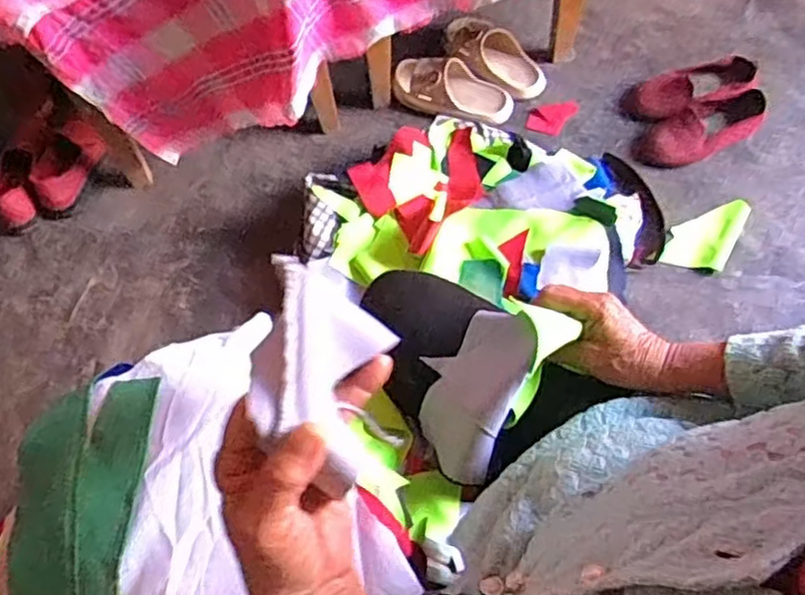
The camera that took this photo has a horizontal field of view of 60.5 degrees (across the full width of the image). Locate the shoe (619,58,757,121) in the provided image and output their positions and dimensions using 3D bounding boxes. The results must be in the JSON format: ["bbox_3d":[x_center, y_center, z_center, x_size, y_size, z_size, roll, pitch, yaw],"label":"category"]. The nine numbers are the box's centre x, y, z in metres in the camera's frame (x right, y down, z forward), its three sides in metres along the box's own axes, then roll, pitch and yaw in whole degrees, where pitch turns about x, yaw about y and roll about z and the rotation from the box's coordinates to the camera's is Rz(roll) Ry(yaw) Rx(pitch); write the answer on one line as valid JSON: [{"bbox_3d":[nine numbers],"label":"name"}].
[{"bbox_3d":[0.505,-0.364,1.219,0.235,0.056,0.092,-8,64,-1],"label":"shoe"}]

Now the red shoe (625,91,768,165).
[{"bbox_3d":[0.505,-0.286,1.173,0.231,0.049,0.090,-22,65,-8],"label":"red shoe"}]

